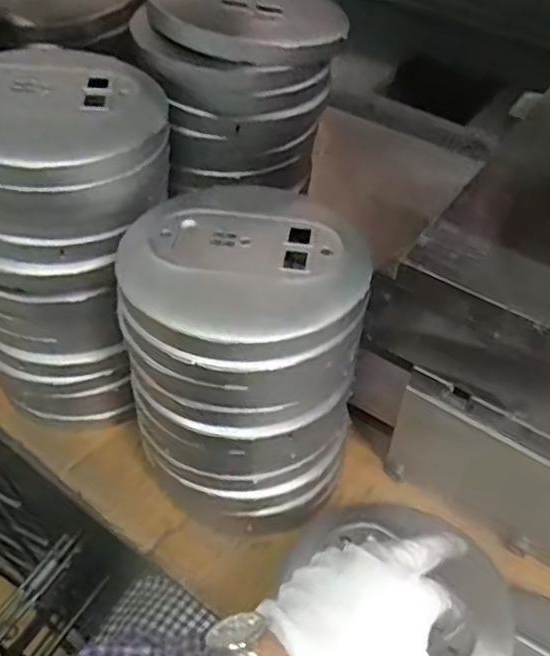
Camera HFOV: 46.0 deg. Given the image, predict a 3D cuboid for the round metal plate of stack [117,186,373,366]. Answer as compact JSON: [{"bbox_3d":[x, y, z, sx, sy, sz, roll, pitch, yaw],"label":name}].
[{"bbox_3d":[-0.020,-0.039,0.350,0.125,0.023,0.129,1,51,-1],"label":"round metal plate of stack"}]

